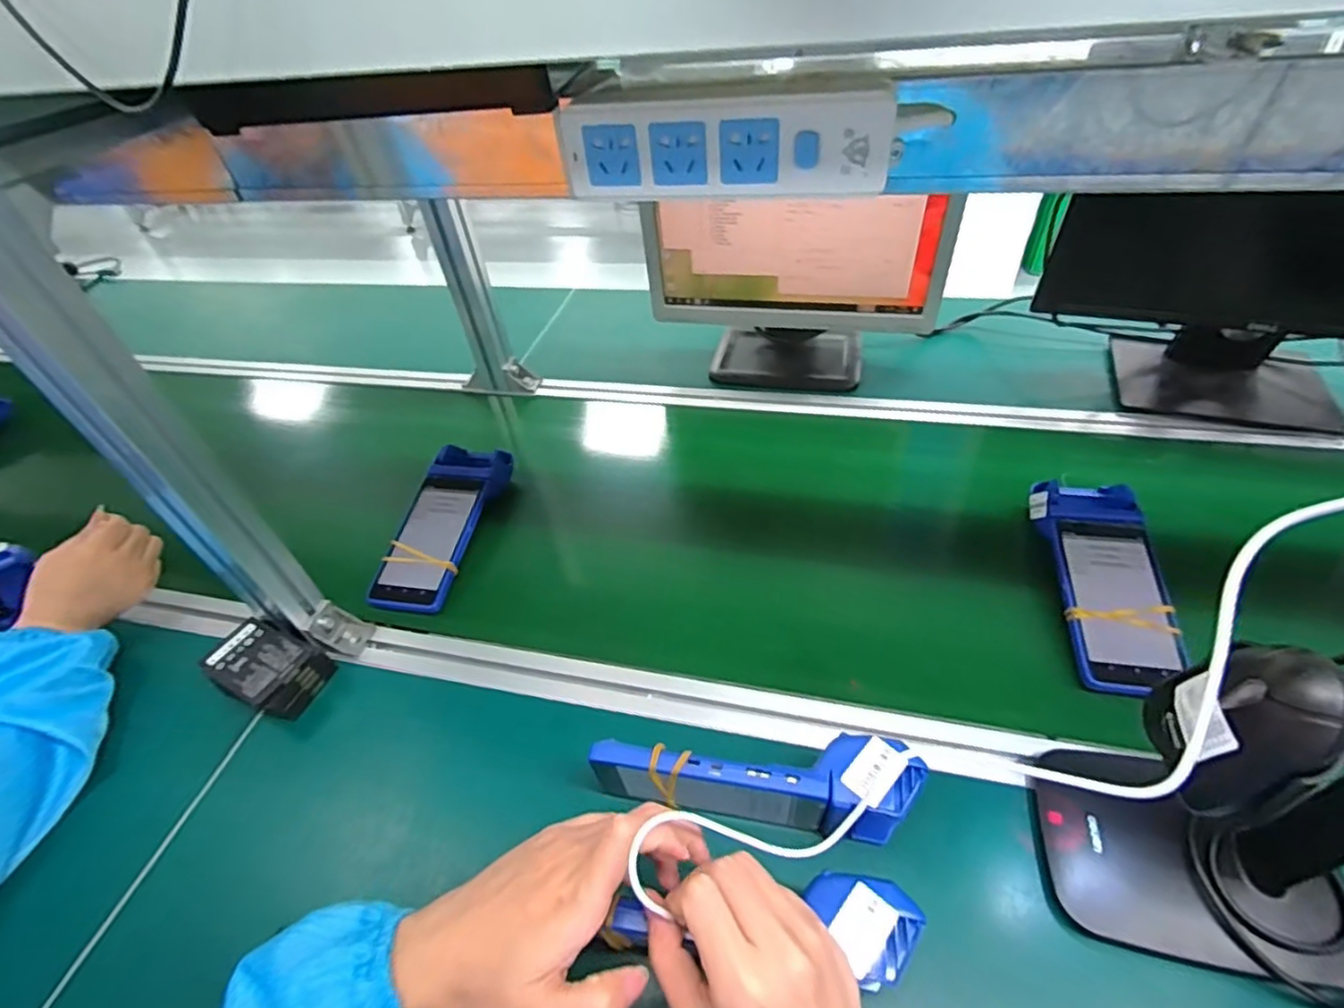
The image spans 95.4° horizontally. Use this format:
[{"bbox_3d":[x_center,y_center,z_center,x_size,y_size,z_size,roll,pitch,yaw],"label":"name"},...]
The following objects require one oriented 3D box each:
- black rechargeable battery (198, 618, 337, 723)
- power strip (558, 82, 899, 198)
[{"bbox_3d":[-0.368,0.152,0.559,0.089,0.049,0.068,14,48,20],"label":"black rechargeable battery"},{"bbox_3d":[0.030,-0.217,0.367,0.192,0.052,0.026,6,46,13],"label":"power strip"}]

